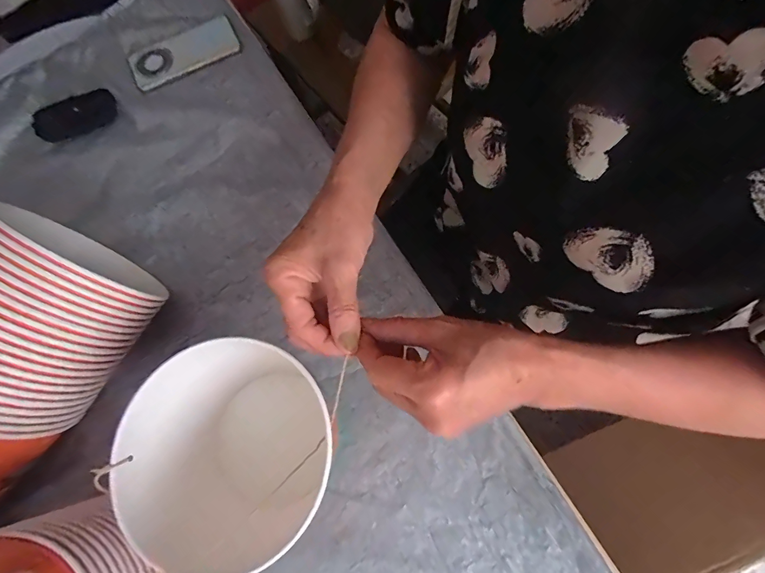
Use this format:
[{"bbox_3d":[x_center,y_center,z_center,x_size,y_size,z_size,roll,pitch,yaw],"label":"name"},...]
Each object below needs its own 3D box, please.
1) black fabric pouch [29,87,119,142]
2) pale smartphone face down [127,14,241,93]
[{"bbox_3d":[-0.434,-0.246,0.531,0.103,0.022,0.051,-31,74,-7],"label":"black fabric pouch"},{"bbox_3d":[-0.303,-0.359,0.573,0.165,0.010,0.081,-34,75,-8],"label":"pale smartphone face down"}]

